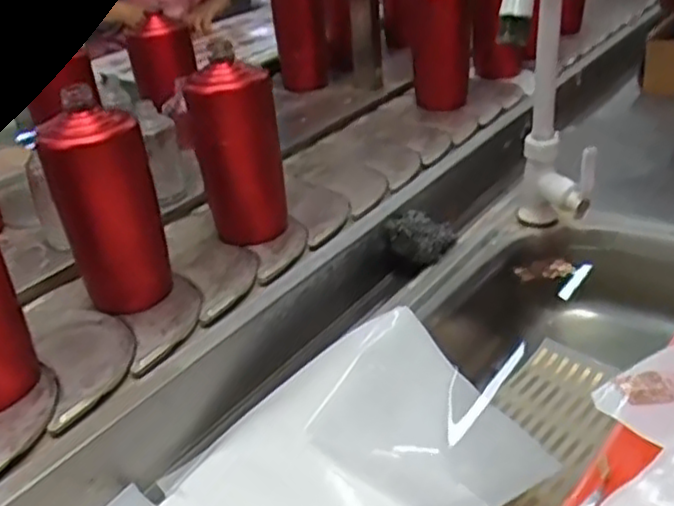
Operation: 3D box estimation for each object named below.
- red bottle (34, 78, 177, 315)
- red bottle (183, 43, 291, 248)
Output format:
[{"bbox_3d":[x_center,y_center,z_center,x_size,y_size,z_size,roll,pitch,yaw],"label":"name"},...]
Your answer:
[{"bbox_3d":[-0.196,-0.038,0.619,0.059,0.181,0.064,7,33,20],"label":"red bottle"},{"bbox_3d":[-0.095,-0.098,0.710,0.066,0.177,0.072,22,41,38],"label":"red bottle"}]

